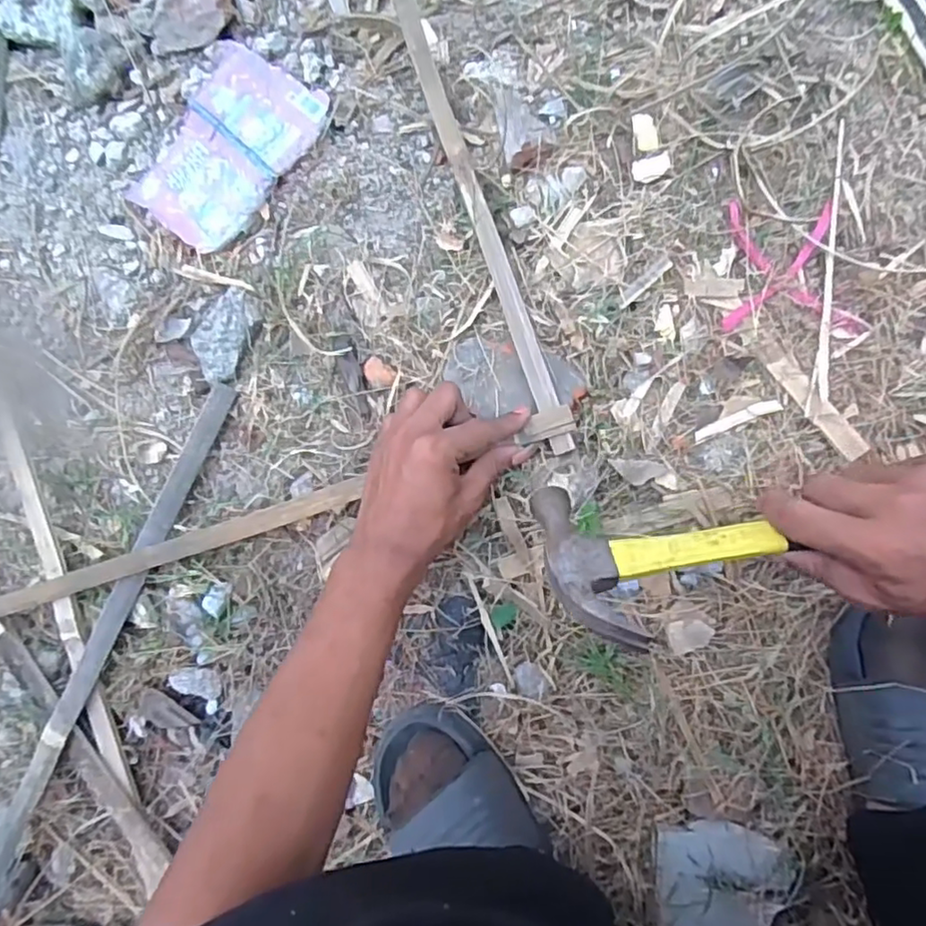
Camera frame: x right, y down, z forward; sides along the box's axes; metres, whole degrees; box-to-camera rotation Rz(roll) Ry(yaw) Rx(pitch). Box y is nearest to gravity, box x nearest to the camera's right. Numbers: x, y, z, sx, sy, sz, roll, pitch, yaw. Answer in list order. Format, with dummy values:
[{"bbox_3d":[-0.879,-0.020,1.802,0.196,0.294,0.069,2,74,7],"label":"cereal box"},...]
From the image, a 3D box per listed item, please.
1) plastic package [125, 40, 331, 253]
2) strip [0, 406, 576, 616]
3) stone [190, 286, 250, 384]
[{"bbox_3d":[-0.192,-0.253,0.502,0.109,0.011,0.154,36,96,6],"label":"plastic package"},{"bbox_3d":[-0.157,0.045,0.475,0.497,0.020,0.018,-18,89,9],"label":"strip"},{"bbox_3d":[-0.196,-0.104,0.504,0.042,0.014,0.074,22,95,8],"label":"stone"}]

